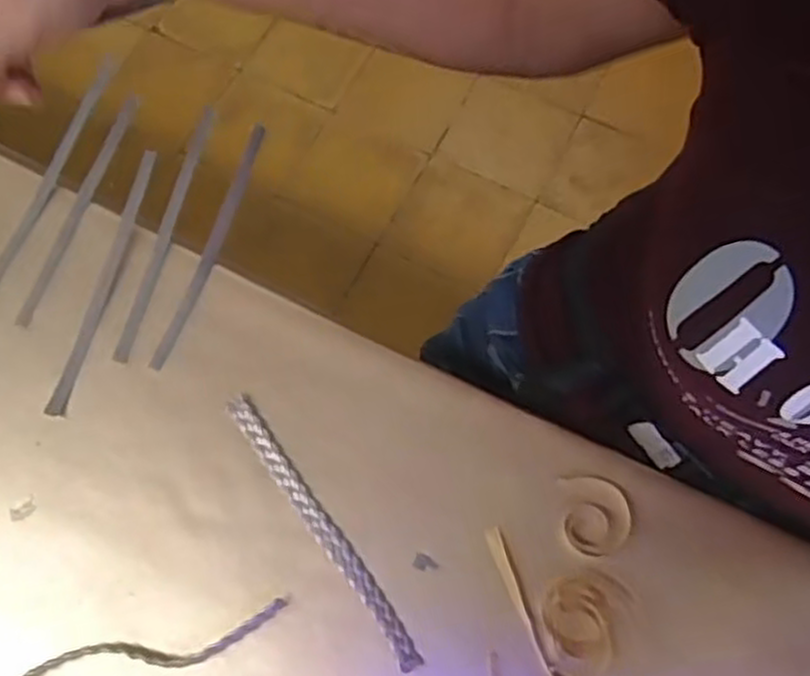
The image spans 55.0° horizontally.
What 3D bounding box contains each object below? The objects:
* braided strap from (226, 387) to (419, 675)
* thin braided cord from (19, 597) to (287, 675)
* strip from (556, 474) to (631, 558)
[{"bbox_3d":[-0.046,0.102,0.423,0.014,0.006,0.172,-35,72,-11],"label":"braided strap"},{"bbox_3d":[-0.141,0.161,0.392,0.162,0.005,0.021,-13,69,-4],"label":"thin braided cord"},{"bbox_3d":[0.104,0.096,0.423,0.036,0.004,0.043,1,69,2],"label":"strip"}]

